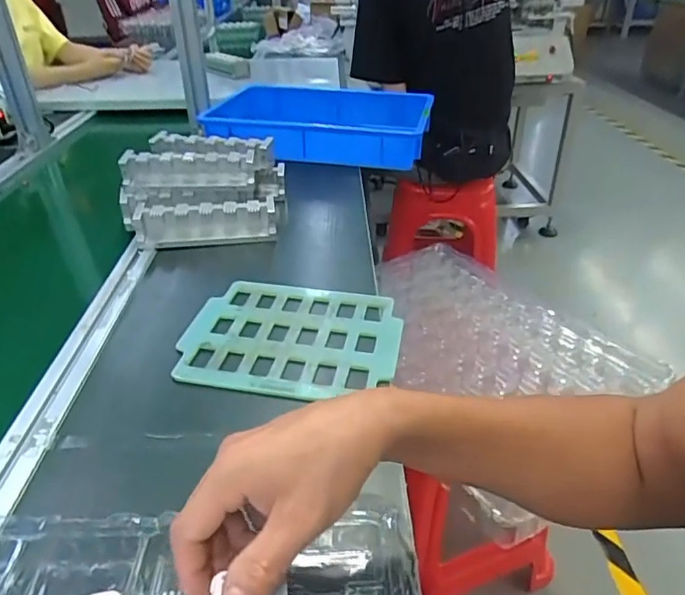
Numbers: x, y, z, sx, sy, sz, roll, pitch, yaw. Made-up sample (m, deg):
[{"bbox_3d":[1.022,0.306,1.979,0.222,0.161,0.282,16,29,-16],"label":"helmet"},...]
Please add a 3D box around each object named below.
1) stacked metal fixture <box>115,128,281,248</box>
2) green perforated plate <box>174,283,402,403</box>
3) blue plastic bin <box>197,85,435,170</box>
[{"bbox_3d":[-0.208,-0.165,0.794,0.221,0.104,0.210,-2,35,0],"label":"stacked metal fixture"},{"bbox_3d":[-0.052,0.040,0.565,0.221,0.015,0.174,6,35,10],"label":"green perforated plate"},{"bbox_3d":[-0.041,-0.354,1.090,0.429,0.084,0.293,6,35,10],"label":"blue plastic bin"}]

